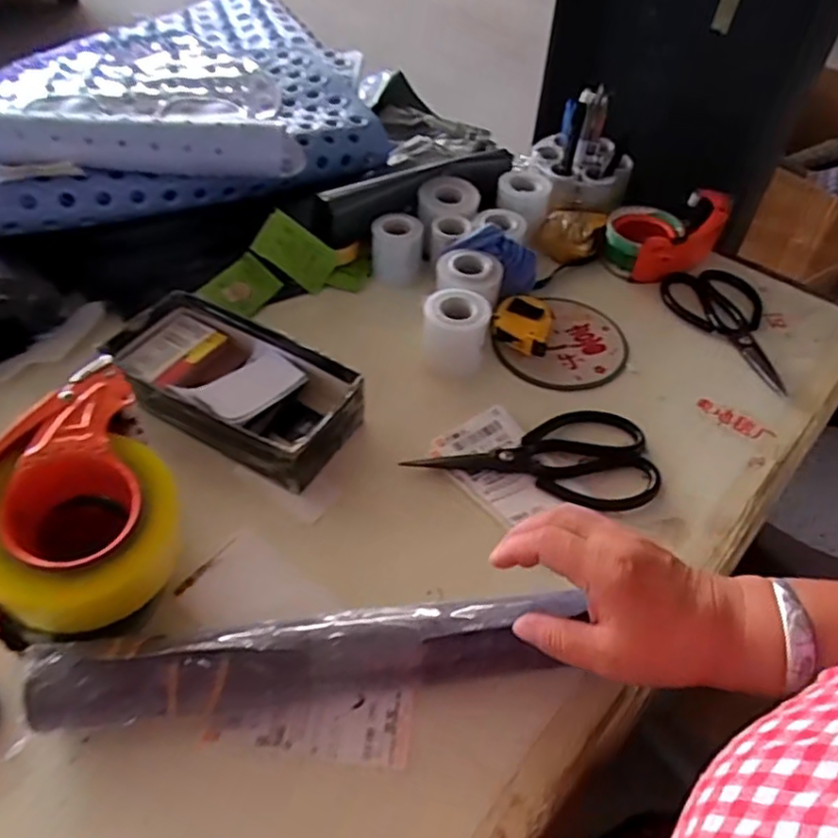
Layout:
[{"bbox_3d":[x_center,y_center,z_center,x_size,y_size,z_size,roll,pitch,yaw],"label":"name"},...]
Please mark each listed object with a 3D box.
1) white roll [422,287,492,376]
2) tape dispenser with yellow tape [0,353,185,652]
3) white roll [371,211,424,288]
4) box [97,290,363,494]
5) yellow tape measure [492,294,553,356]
[{"bbox_3d":[0.034,-0.083,0.636,0.059,0.056,0.062,2,51,-3],"label":"white roll"},{"bbox_3d":[-0.230,0.053,0.442,0.127,0.063,0.167,-17,54,-18],"label":"tape dispenser with yellow tape"},{"bbox_3d":[-0.024,-0.184,0.715,0.052,0.053,0.043,-1,51,-5],"label":"white roll"},{"bbox_3d":[-0.162,-0.031,0.581,0.219,0.047,0.112,27,54,16],"label":"box"},{"bbox_3d":[0.102,-0.094,0.666,0.056,0.031,0.062,14,51,7],"label":"yellow tape measure"}]

